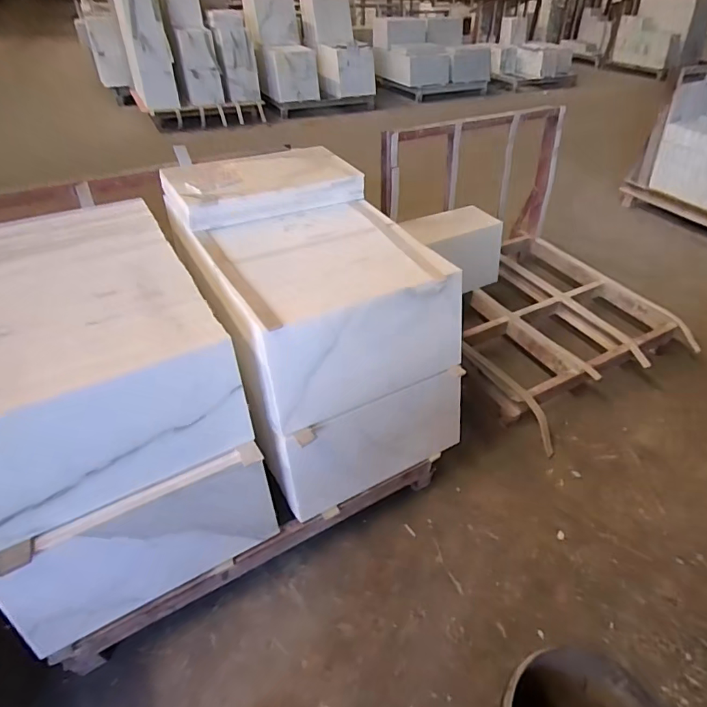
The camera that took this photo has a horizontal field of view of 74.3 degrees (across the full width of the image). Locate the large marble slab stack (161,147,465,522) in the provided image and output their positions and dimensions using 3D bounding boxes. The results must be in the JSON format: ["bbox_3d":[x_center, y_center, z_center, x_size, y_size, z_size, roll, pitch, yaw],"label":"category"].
[{"bbox_3d":[-0.128,-0.117,1.507,0.645,0.709,0.866,-20,45,-24],"label":"large marble slab stack"}]

